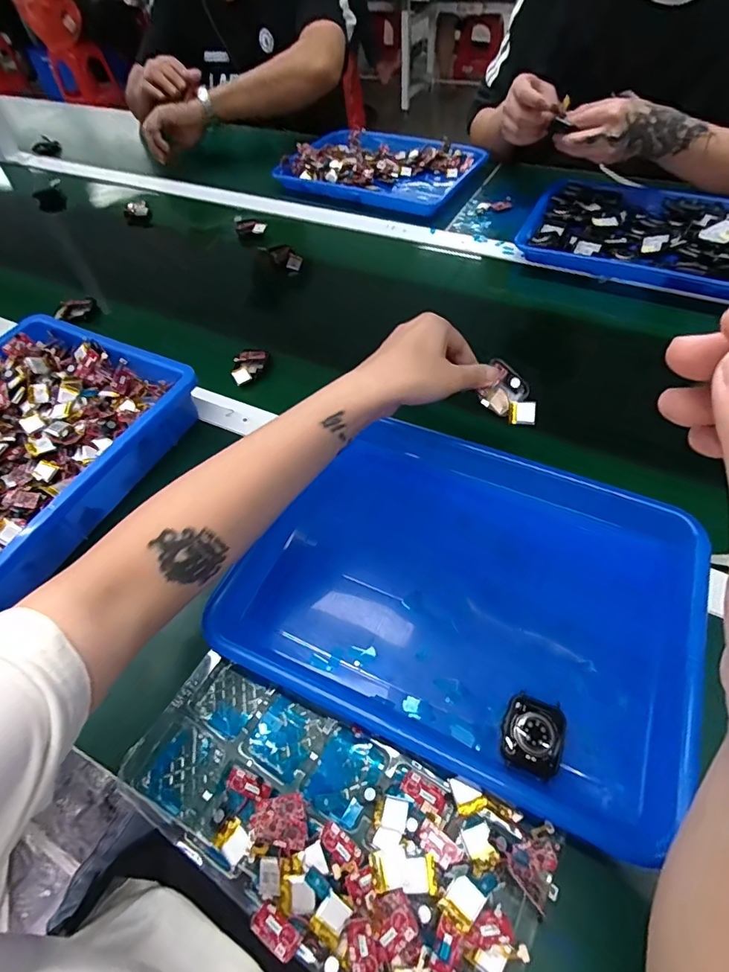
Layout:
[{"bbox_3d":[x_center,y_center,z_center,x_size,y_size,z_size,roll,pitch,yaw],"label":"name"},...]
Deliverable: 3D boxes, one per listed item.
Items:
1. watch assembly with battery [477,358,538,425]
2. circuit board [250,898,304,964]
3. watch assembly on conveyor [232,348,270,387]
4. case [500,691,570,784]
[{"bbox_3d":[0.119,-0.074,0.386,0.054,0.018,0.036,40,97,-10],"label":"watch assembly with battery"},{"bbox_3d":[-0.049,0.245,0.257,0.028,0.006,0.014,28,60,21],"label":"circuit board"},{"bbox_3d":[-0.139,-0.142,0.552,0.032,0.016,0.061,15,57,13],"label":"watch assembly on conveyor"},{"bbox_3d":[0.108,0.159,0.300,0.036,0.010,0.044,18,58,15],"label":"case"}]

